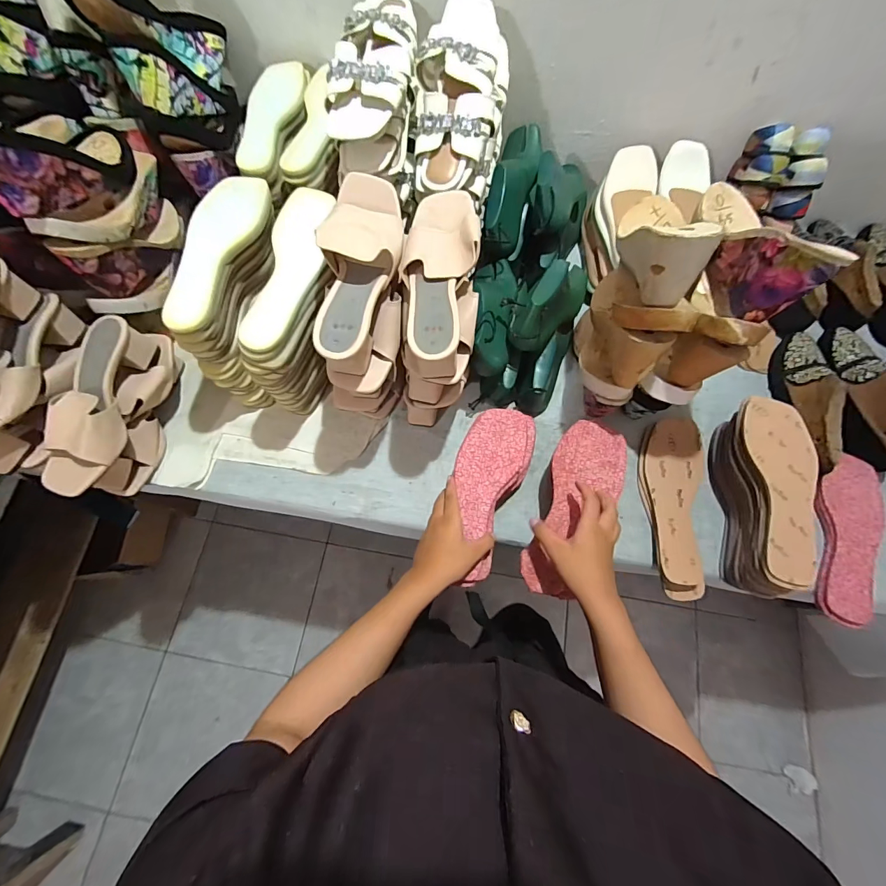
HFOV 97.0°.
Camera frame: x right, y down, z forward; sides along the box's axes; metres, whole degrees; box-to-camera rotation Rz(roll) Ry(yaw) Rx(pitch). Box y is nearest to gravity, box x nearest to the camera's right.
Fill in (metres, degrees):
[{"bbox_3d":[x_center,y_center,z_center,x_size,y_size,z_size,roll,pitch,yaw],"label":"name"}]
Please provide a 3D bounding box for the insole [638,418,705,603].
[{"bbox_3d":[0.346,0.089,0.589,0.089,0.031,0.266,11,71,4],"label":"insole"}]

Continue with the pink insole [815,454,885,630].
[{"bbox_3d":[0.581,0.136,0.564,0.082,0.029,0.236,24,72,8],"label":"pink insole"}]

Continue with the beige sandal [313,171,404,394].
[{"bbox_3d":[-0.093,-0.190,0.456,0.087,0.077,0.252,3,89,1],"label":"beige sandal"}]

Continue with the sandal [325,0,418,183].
[{"bbox_3d":[-0.088,-0.498,0.535,0.101,0.101,0.232,8,88,3],"label":"sandal"}]

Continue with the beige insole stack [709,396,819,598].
[{"bbox_3d":[0.448,0.076,0.554,0.085,0.105,0.260,5,71,2],"label":"beige insole stack"}]

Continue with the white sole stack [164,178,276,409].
[{"bbox_3d":[-0.296,-0.212,0.585,0.083,0.195,0.253,15,71,5],"label":"white sole stack"}]

